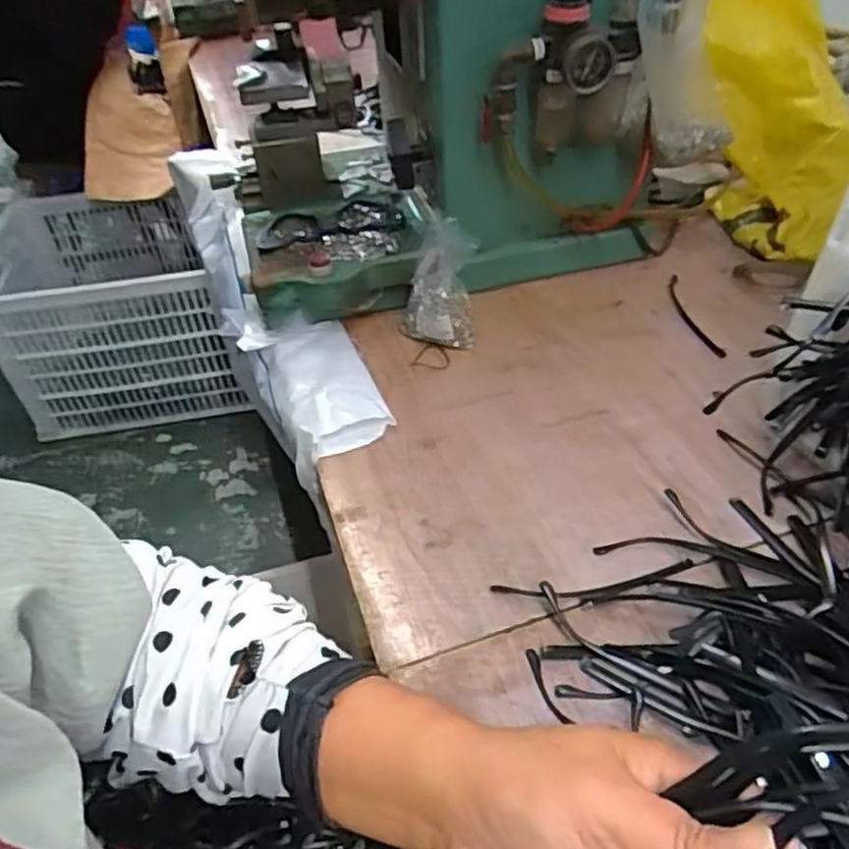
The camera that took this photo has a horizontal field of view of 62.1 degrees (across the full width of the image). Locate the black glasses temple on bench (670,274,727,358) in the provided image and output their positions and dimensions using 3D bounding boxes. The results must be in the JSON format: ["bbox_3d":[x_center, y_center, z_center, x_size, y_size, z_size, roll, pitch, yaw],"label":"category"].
[{"bbox_3d":[0.260,-0.104,0.690,0.017,0.008,0.130,-4,42,-1],"label":"black glasses temple on bench"}]

